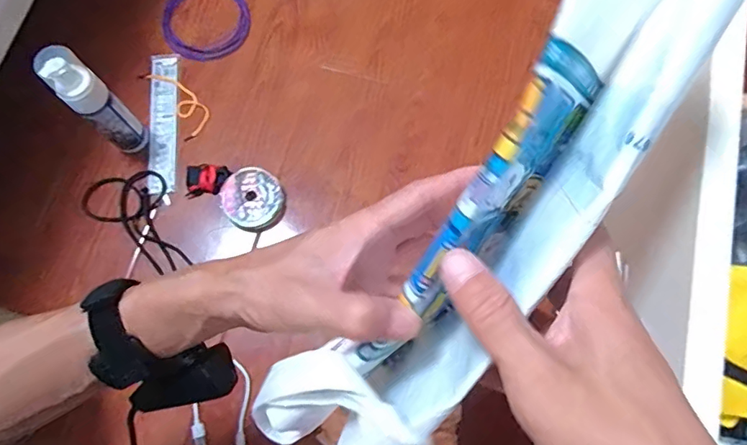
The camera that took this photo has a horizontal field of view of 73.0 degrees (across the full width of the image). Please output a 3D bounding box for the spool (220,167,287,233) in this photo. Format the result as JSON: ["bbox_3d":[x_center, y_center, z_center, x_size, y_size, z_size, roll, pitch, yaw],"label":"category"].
[{"bbox_3d":[-0.160,-0.032,0.674,0.080,0.022,0.077,0,74,0],"label":"spool"}]

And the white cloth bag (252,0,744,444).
[{"bbox_3d":[0.052,0.005,0.261,0.083,0.102,0.328,35,105,9],"label":"white cloth bag"}]

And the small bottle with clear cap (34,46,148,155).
[{"bbox_3d":[-0.336,-0.142,0.618,0.043,0.181,0.045,43,78,10],"label":"small bottle with clear cap"}]

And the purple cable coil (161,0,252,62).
[{"bbox_3d":[-0.252,-0.305,0.753,0.128,0.017,0.123,0,74,0],"label":"purple cable coil"}]

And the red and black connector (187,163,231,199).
[{"bbox_3d":[-0.222,-0.057,0.679,0.058,0.017,0.041,-4,74,-1],"label":"red and black connector"}]

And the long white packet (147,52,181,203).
[{"bbox_3d":[-0.297,-0.141,0.711,0.040,0.008,0.213,-6,74,-2],"label":"long white packet"}]

